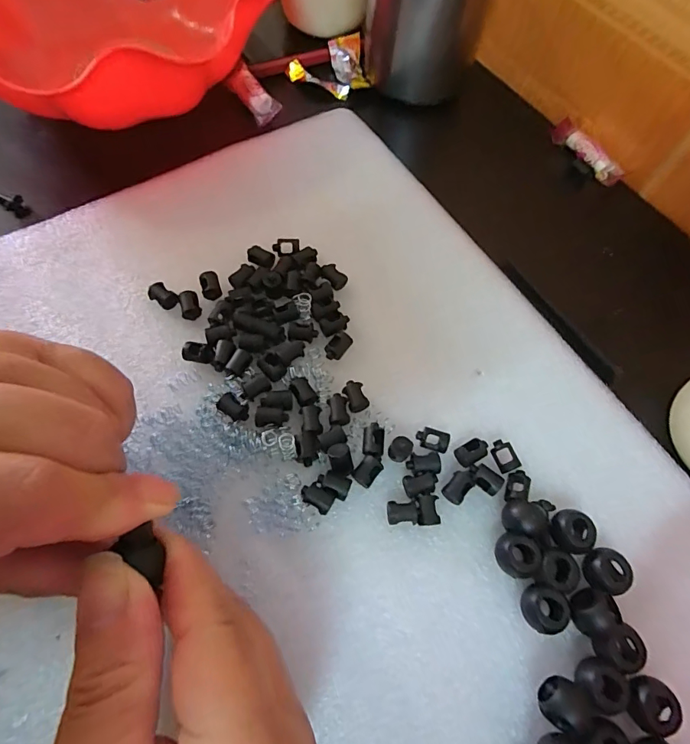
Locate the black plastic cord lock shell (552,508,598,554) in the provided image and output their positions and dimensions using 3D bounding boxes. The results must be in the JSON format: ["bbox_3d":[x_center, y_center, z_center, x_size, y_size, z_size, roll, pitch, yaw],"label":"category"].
[{"bbox_3d":[0.097,0.068,0.189,0.015,0.011,0.017,1,66,-2],"label":"black plastic cord lock shell"}]

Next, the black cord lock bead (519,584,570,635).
[{"bbox_3d":[0.079,0.095,0.177,0.015,0.015,0.017,-15,68,-9],"label":"black cord lock bead"}]

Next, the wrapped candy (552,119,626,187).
[{"bbox_3d":[0.164,-0.148,0.297,0.014,0.011,0.056,-36,72,-16],"label":"wrapped candy"}]

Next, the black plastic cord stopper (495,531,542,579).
[{"bbox_3d":[0.072,0.077,0.184,0.015,0.014,0.018,-6,67,-5],"label":"black plastic cord stopper"}]

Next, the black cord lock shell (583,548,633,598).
[{"bbox_3d":[0.108,0.082,0.181,0.018,0.013,0.017,2,66,-1],"label":"black cord lock shell"}]

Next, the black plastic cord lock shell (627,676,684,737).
[{"bbox_3d":[0.115,0.125,0.165,0.016,0.012,0.017,16,67,5],"label":"black plastic cord lock shell"}]

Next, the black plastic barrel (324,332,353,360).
[{"bbox_3d":[-0.004,-0.013,0.220,0.009,0.006,0.014,37,70,13],"label":"black plastic barrel"}]

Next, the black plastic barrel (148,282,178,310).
[{"bbox_3d":[-0.093,-0.038,0.227,0.014,0.009,0.009,37,70,13],"label":"black plastic barrel"}]

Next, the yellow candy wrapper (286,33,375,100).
[{"bbox_3d":[-0.012,-0.217,0.317,0.055,0.021,0.043,-15,68,-9],"label":"yellow candy wrapper"}]

